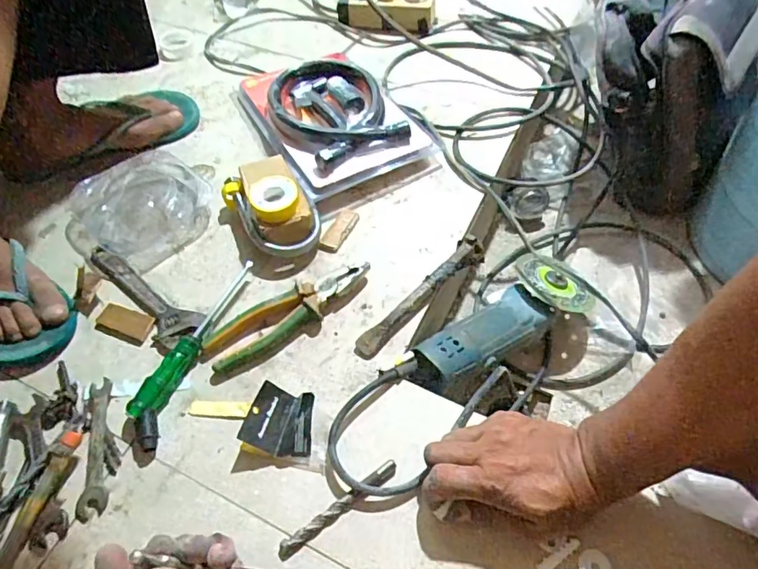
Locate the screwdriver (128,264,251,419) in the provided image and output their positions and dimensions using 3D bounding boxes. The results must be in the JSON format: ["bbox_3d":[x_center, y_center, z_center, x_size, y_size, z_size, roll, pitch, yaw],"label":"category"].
[{"bbox_3d":[-0.187,0.053,0.527,0.024,0.026,0.188,20,60,15],"label":"screwdriver"}]

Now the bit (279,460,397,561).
[{"bbox_3d":[-0.034,0.191,0.436,0.118,0.011,0.014,-32,61,-17],"label":"bit"}]

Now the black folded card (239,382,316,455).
[{"bbox_3d":[-0.089,0.128,0.476,0.061,0.026,0.059,13,58,11],"label":"black folded card"}]

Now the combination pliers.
[{"bbox_3d":[-0.094,0.032,0.538,0.185,0.024,0.053,-23,58,-12],"label":"combination pliers"}]

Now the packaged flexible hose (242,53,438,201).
[{"bbox_3d":[-0.068,-0.238,0.701,0.185,0.048,0.284,-25,59,-13],"label":"packaged flexible hose"}]

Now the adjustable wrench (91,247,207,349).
[{"bbox_3d":[-0.269,0.010,0.572,0.182,0.013,0.049,34,64,22],"label":"adjustable wrench"}]

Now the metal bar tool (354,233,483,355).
[{"bbox_3d":[0.046,0.012,0.548,0.031,0.022,0.184,39,66,24],"label":"metal bar tool"}]

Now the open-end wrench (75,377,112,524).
[{"bbox_3d":[-0.265,0.151,0.479,0.023,0.011,0.125,-10,57,-4],"label":"open-end wrench"}]

